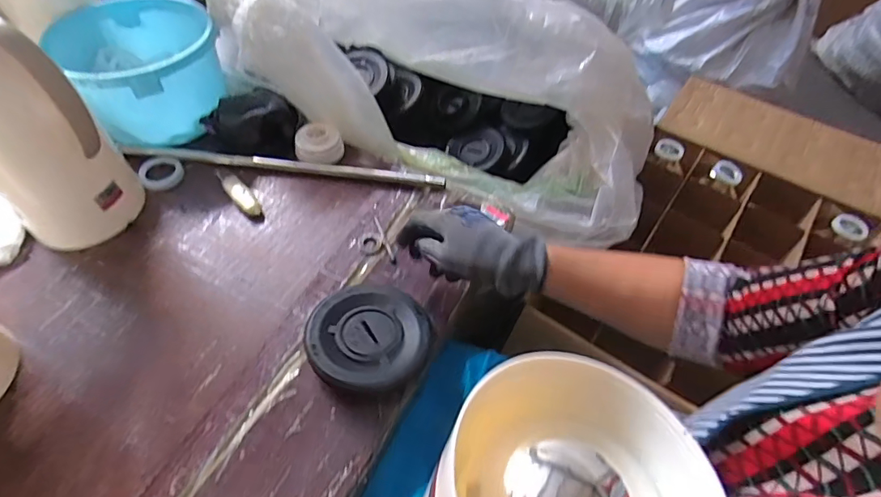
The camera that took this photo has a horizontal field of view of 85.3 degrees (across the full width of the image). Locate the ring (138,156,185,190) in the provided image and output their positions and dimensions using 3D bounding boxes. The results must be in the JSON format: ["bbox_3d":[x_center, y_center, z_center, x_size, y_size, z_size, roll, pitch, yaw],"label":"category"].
[{"bbox_3d":[-0.384,-0.107,0.658,0.056,0.009,0.062,-25,58,-20],"label":"ring"}]

